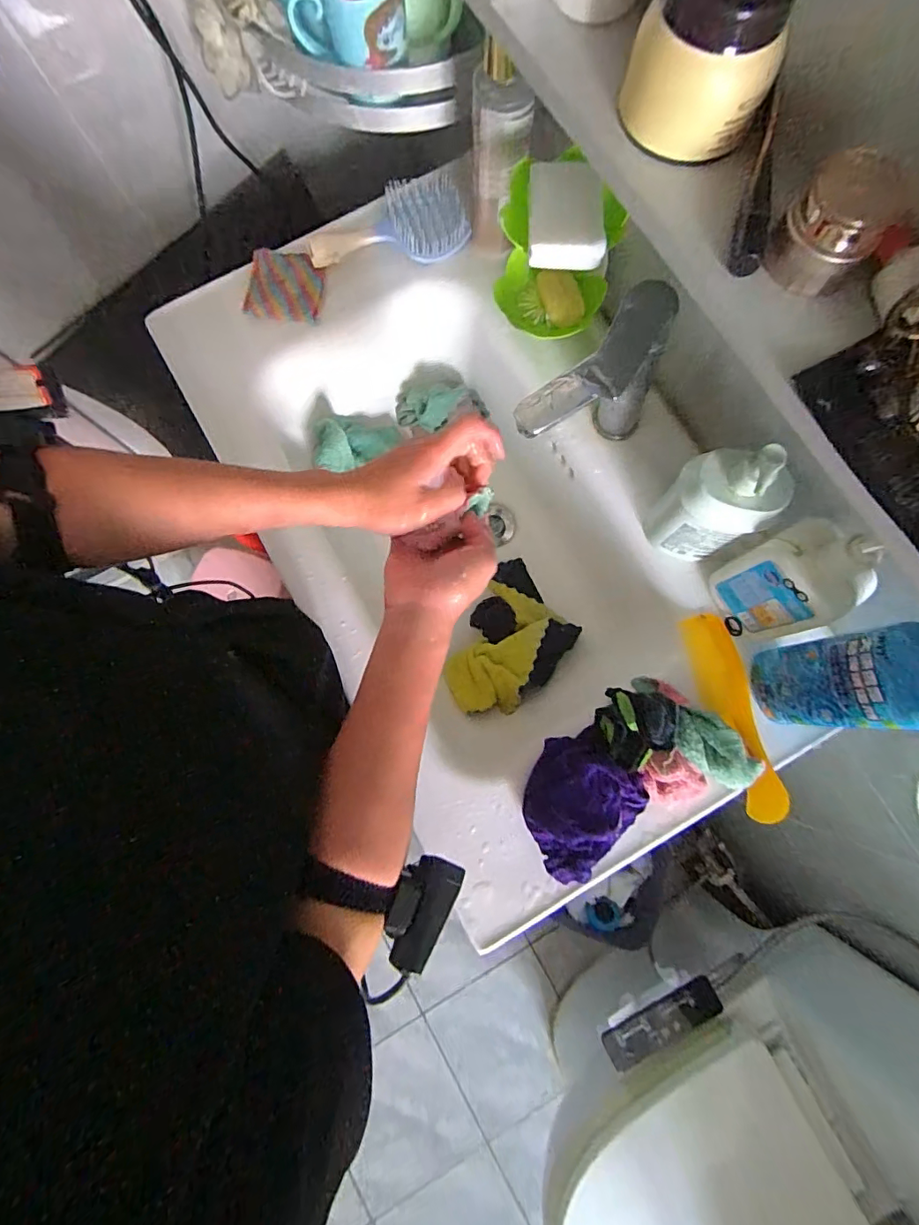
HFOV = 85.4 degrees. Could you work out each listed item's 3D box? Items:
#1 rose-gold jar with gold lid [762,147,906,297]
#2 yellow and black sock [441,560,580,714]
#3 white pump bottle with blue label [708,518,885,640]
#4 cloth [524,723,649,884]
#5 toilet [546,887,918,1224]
[{"bbox_3d":[0.200,-0.208,0.268,0.047,0.045,0.043,0,80,1],"label":"rose-gold jar with gold lid"},{"bbox_3d":[0.057,0.035,0.615,0.136,0.043,0.195,27,63,27],"label":"yellow and black sock"},{"bbox_3d":[0.290,-0.026,0.441,0.051,0.146,0.089,-21,80,-3],"label":"white pump bottle with blue label"},{"bbox_3d":[0.108,0.174,0.464,0.094,0.047,0.117,44,83,8],"label":"cloth"},{"bbox_3d":[0.424,0.811,0.792,0.642,0.684,0.425,-26,80,-4],"label":"toilet"}]

